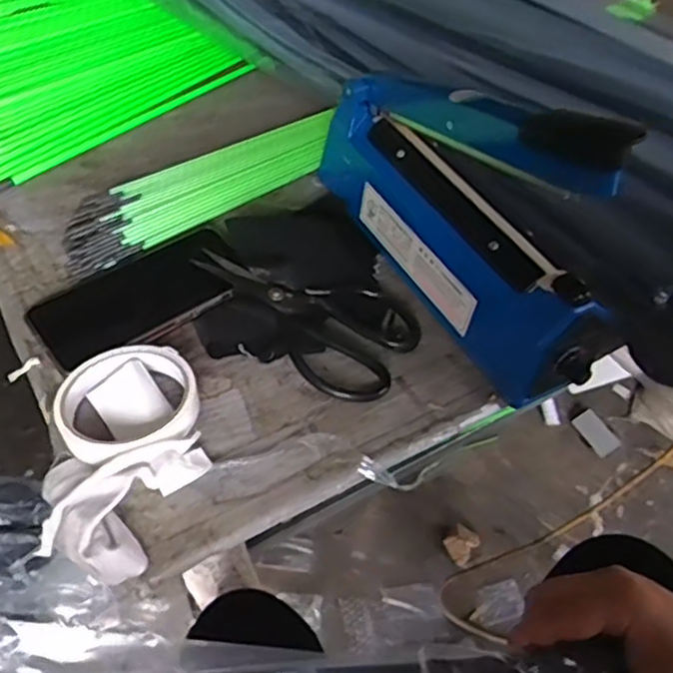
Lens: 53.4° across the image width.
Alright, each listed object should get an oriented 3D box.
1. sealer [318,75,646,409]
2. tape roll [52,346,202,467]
[{"bbox_3d":[0.099,-0.115,0.497,0.085,0.172,0.296,-21,54,-21],"label":"sealer"},{"bbox_3d":[-0.134,0.043,0.435,0.087,0.022,0.084,-3,49,-7],"label":"tape roll"}]

